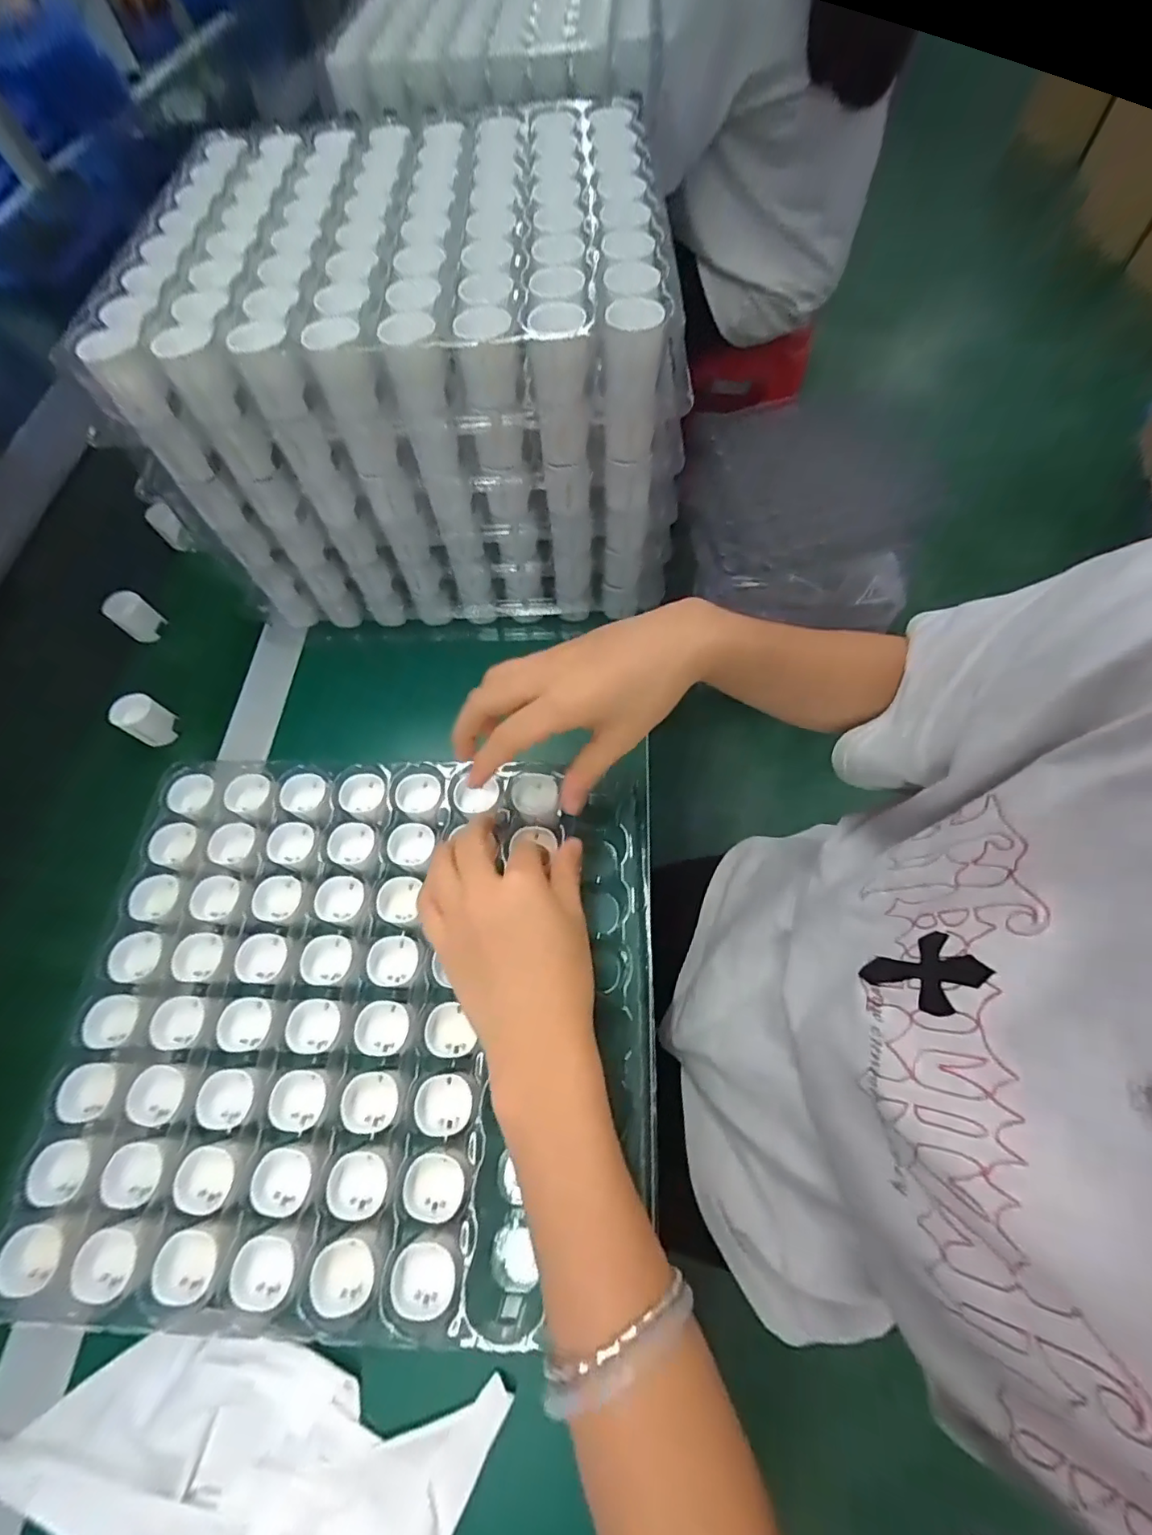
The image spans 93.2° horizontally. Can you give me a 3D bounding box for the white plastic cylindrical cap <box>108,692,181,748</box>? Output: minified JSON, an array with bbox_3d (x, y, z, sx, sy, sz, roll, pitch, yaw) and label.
[{"bbox_3d":[-0.347,-0.038,0.439,0.025,0.038,0.032,27,68,16],"label":"white plastic cylindrical cap"}]

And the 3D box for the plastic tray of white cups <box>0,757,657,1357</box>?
[{"bbox_3d":[-0.122,0.135,0.325,0.331,0.031,0.292,1,64,4],"label":"plastic tray of white cups"}]

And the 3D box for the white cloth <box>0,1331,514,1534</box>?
[{"bbox_3d":[-0.164,0.333,0.257,0.243,0.012,0.088,3,64,6],"label":"white cloth"}]

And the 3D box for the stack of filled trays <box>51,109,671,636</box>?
[{"bbox_3d":[-0.100,-0.295,0.422,0.330,0.203,0.284,-1,63,4],"label":"stack of filled trays"}]

